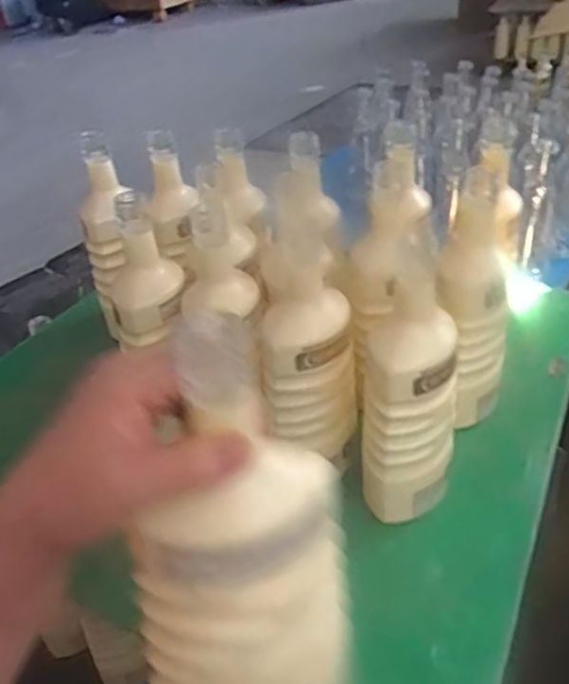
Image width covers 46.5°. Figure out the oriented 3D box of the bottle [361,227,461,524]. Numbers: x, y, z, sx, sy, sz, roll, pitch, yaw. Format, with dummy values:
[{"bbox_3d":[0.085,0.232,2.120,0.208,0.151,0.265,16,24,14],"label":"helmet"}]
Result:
[{"bbox_3d":[0.104,0.054,0.555,0.076,0.252,0.065,3,37,13],"label":"bottle"}]

